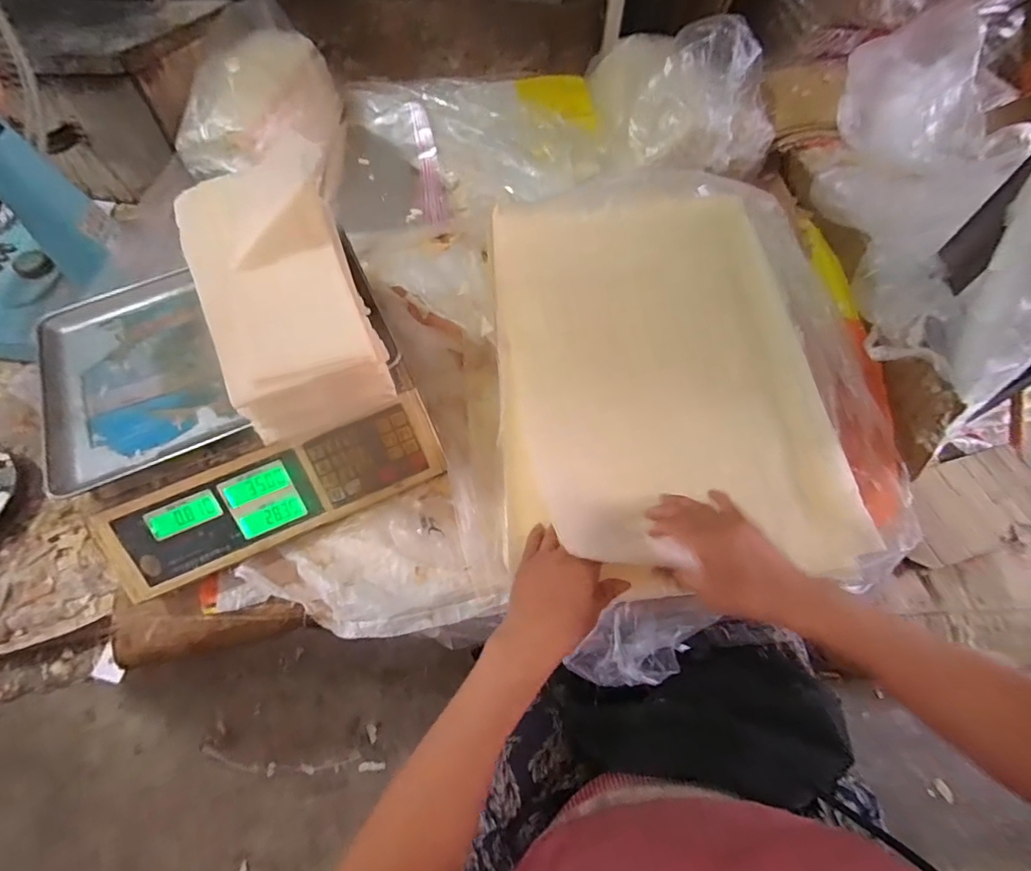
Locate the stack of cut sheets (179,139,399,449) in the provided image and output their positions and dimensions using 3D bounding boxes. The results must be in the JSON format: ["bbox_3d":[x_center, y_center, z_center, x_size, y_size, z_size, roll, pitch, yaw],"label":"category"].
[{"bbox_3d":[-0.209,-0.125,0.463,0.120,0.099,0.224,-22,65,-11],"label":"stack of cut sheets"}]

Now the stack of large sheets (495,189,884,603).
[{"bbox_3d":[0.156,-0.092,0.569,0.344,0.065,0.485,-2,63,-1],"label":"stack of large sheets"}]

